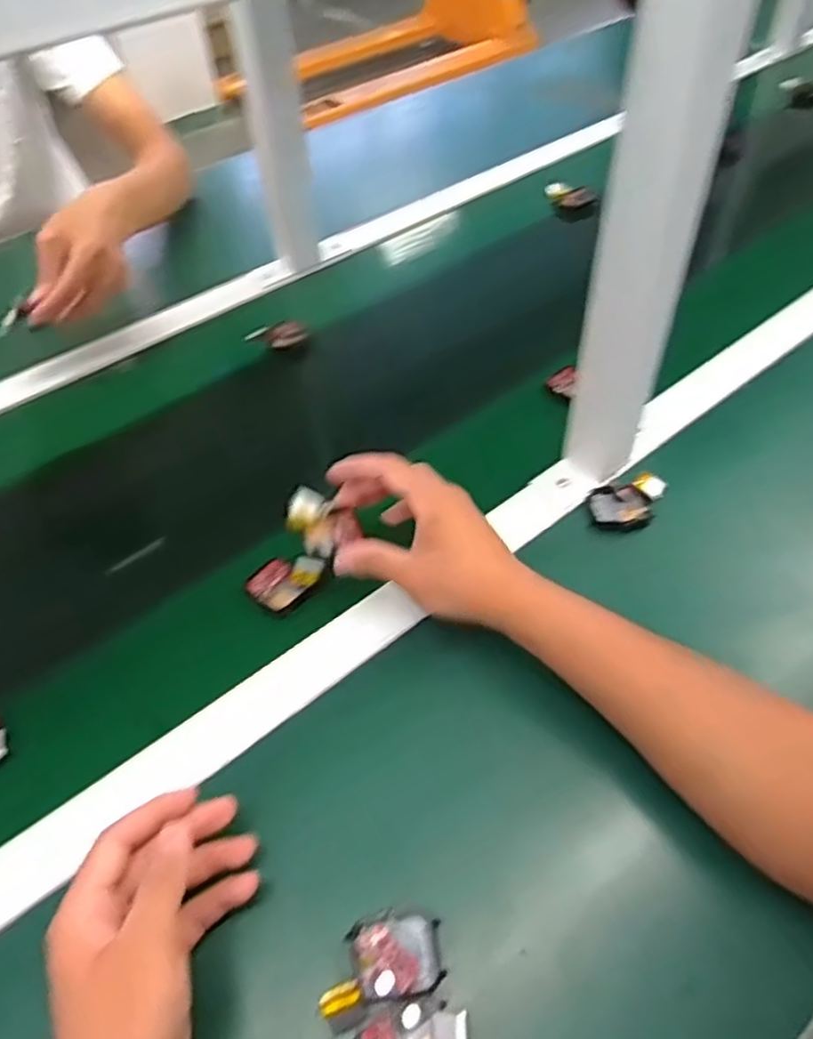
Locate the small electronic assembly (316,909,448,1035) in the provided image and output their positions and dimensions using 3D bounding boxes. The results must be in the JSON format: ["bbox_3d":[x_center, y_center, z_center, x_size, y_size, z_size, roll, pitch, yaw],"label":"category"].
[{"bbox_3d":[-0.014,0.223,0.361,0.064,0.014,0.041,-18,51,-12],"label":"small electronic assembly"}]

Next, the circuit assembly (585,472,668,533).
[{"bbox_3d":[0.174,-0.012,0.554,0.066,0.017,0.039,-16,51,-11],"label":"circuit assembly"}]

